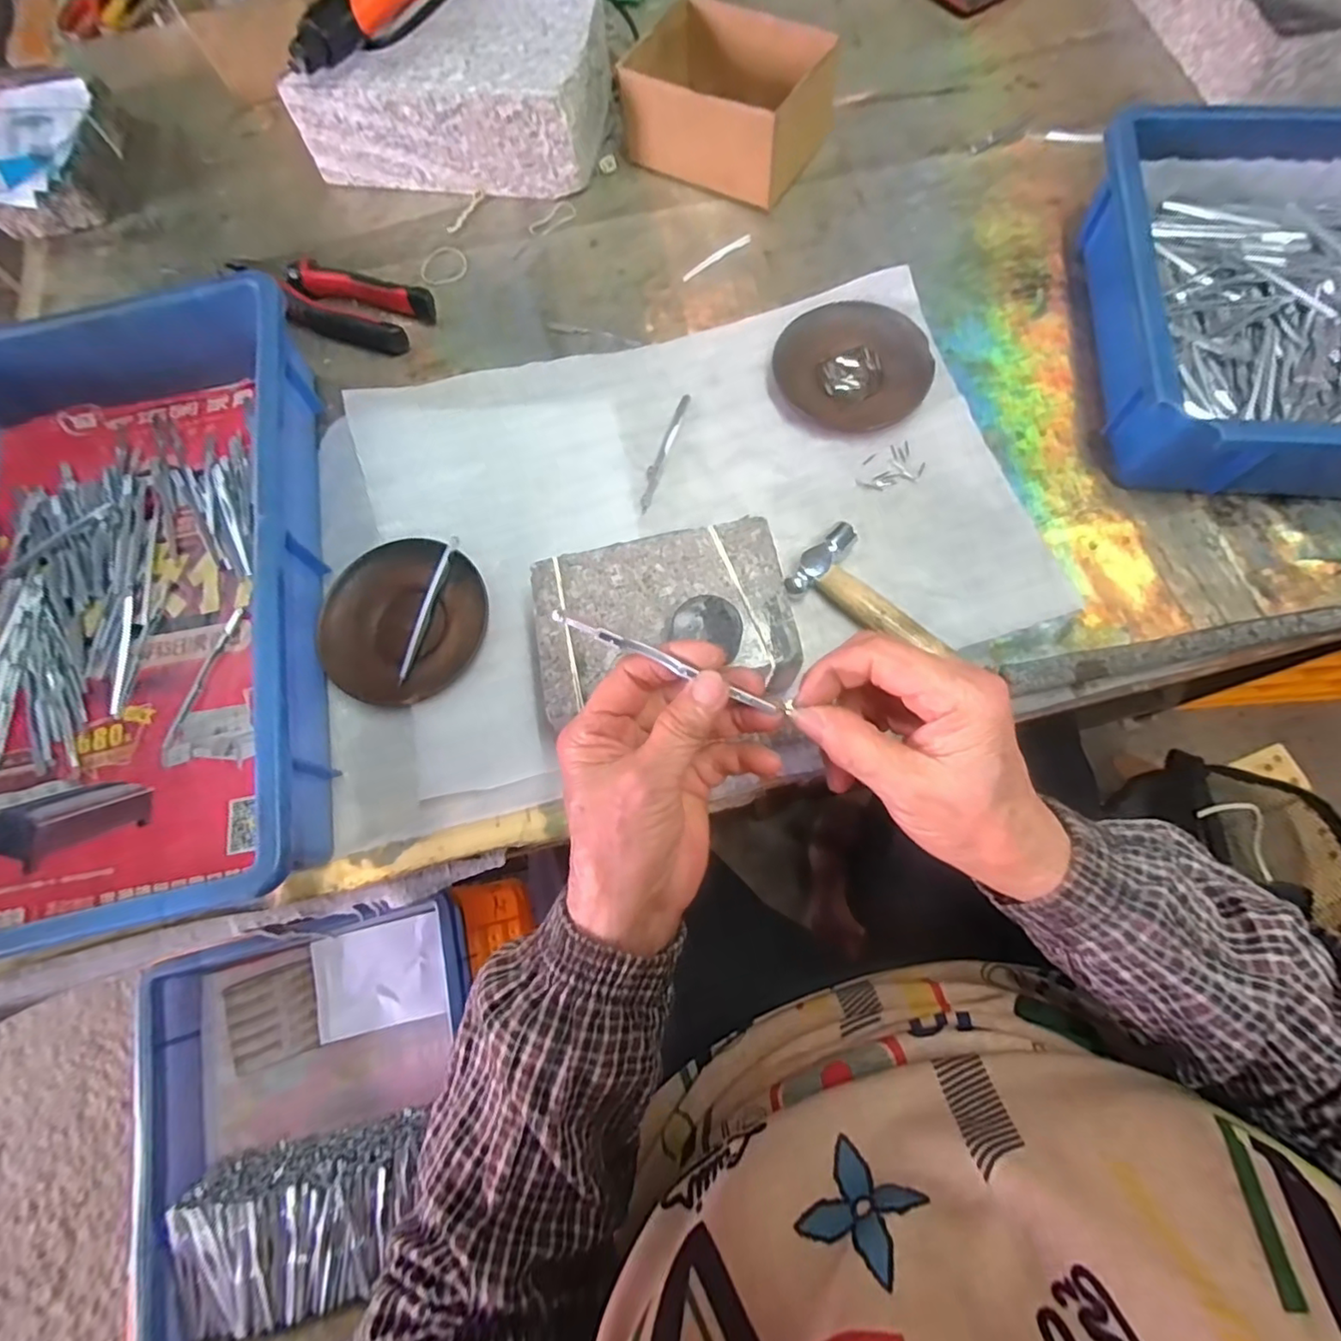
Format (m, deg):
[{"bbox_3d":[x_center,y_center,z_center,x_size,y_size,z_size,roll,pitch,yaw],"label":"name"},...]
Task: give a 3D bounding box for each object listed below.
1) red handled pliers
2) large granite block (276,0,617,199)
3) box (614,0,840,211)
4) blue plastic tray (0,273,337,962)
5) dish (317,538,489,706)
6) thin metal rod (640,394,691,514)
[{"bbox_3d":[-0.288,-0.311,0.510,0.181,0.022,0.057,20,74,8],"label":"red handled pliers"},{"bbox_3d":[-0.184,-0.511,0.539,0.240,0.081,0.140,8,73,5],"label":"large granite block"},{"bbox_3d":[0.048,-0.487,0.524,0.155,0.070,0.125,28,75,11],"label":"box"},{"bbox_3d":[-0.368,-0.045,0.395,0.266,0.078,0.414,-13,72,-2],"label":"blue plastic tray"},{"bbox_3d":[-0.177,-0.034,0.407,0.098,0.016,0.112,15,73,7],"label":"dish"},{"bbox_3d":[-0.006,-0.163,0.454,0.011,0.004,0.104,17,74,8],"label":"thin metal rod"}]

